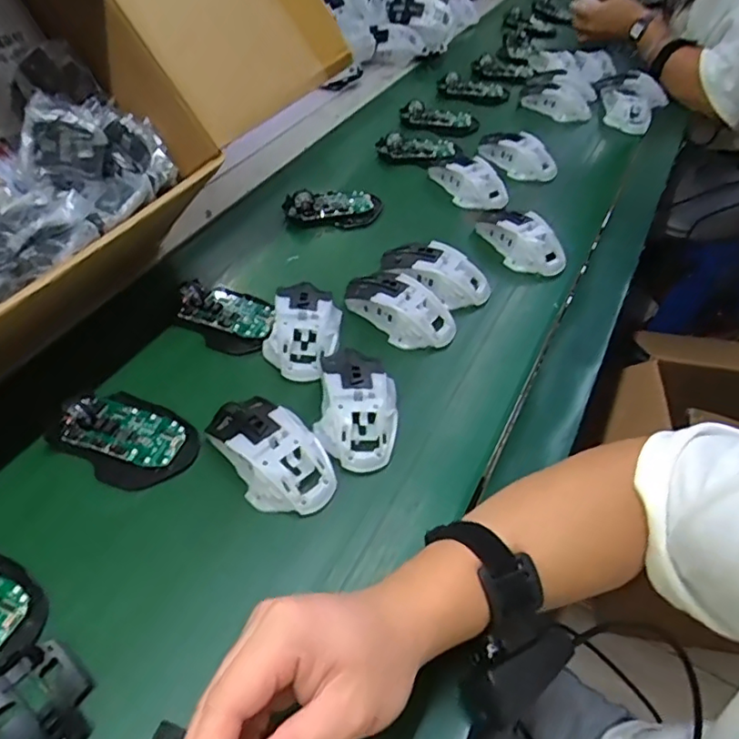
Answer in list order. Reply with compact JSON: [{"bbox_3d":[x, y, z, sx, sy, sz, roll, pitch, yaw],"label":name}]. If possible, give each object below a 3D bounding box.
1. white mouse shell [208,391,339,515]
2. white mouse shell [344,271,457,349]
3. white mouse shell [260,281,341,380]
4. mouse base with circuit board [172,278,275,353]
[{"bbox_3d":[-0.076,0.060,0.441,0.111,0.030,0.064,37,55,26],"label":"white mouse shell"},{"bbox_3d":[0.030,-0.062,0.558,0.114,0.039,0.061,34,53,24],"label":"white mouse shell"},{"bbox_3d":[-0.060,-0.038,0.525,0.062,0.035,0.092,10,47,4],"label":"white mouse shell"},{"bbox_3d":[-0.136,-0.051,0.553,0.094,0.035,0.067,21,49,14],"label":"mouse base with circuit board"}]

